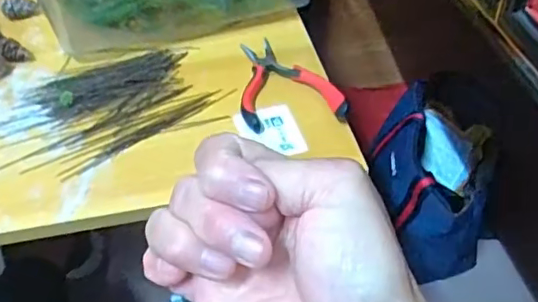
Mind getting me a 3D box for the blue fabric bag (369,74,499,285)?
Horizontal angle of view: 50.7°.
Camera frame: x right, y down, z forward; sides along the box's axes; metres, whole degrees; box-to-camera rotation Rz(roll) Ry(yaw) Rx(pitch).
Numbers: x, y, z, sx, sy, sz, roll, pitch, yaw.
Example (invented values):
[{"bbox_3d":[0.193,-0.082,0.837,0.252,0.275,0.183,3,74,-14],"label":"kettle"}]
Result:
[{"bbox_3d":[0.260,0.046,0.909,0.186,0.220,0.255,8,48,8],"label":"blue fabric bag"}]

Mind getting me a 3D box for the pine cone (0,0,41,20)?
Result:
[{"bbox_3d":[-0.263,-0.152,0.601,0.037,0.017,0.019,-15,49,-12],"label":"pine cone"}]

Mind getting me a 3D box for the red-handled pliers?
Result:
[{"bbox_3d":[0.015,-0.070,0.517,0.087,0.019,0.124,-6,47,-5],"label":"red-handled pliers"}]

